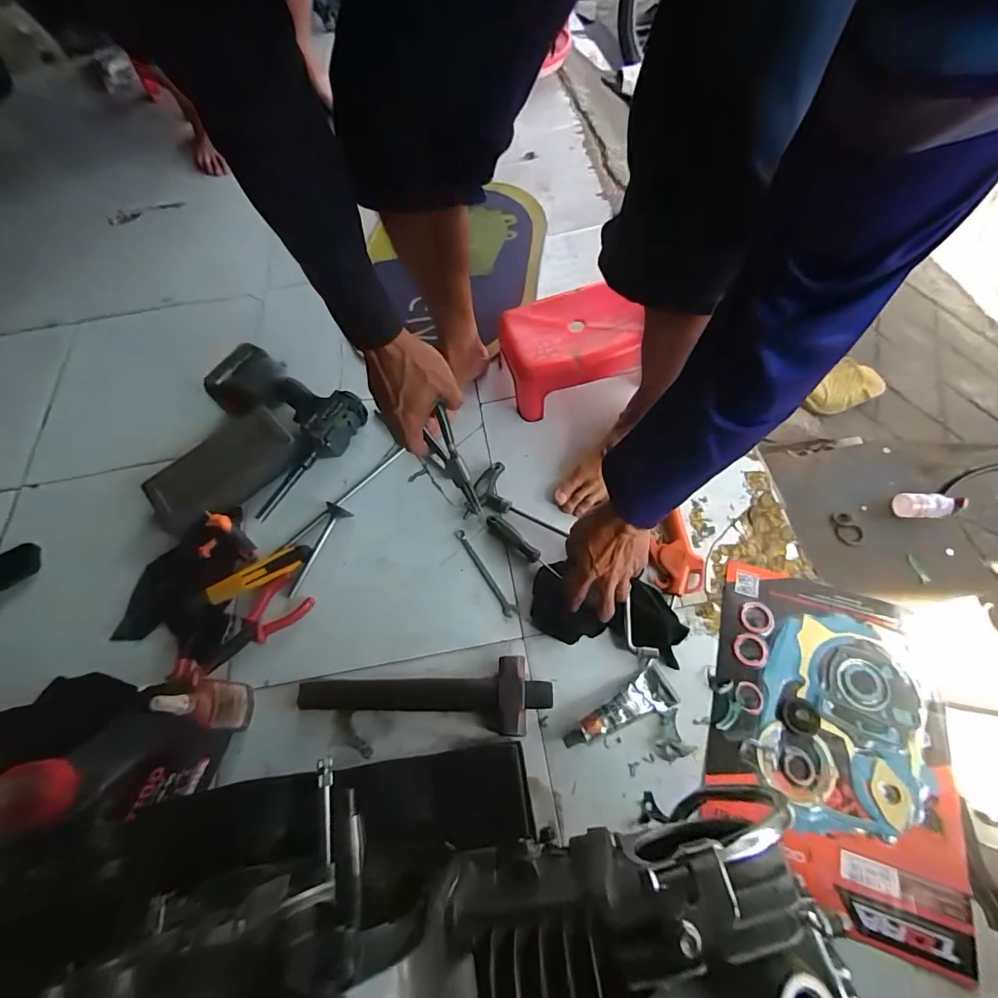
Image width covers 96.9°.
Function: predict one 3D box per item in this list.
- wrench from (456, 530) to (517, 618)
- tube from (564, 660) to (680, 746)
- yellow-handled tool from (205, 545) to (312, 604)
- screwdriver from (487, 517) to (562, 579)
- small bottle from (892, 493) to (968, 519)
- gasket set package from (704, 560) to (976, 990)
[{"bbox_3d":[-0.020,0.103,0.633,0.017,0.011,0.147,-30,65,-11],"label":"wrench"},{"bbox_3d":[0.140,0.247,0.522,0.140,0.028,0.048,-23,64,-8],"label":"tube"},{"bbox_3d":[-0.340,0.102,0.628,0.140,0.014,0.037,-29,65,-10],"label":"yellow-handled tool"},{"bbox_3d":[0.034,0.068,0.629,0.132,0.023,0.021,39,72,20],"label":"screwdriver"},{"bbox_3d":[0.694,0.012,0.711,0.090,0.031,0.037,4,64,6],"label":"small bottle"},{"bbox_3d":[0.378,0.267,0.505,0.251,0.007,0.348,14,65,11],"label":"gasket set package"}]

